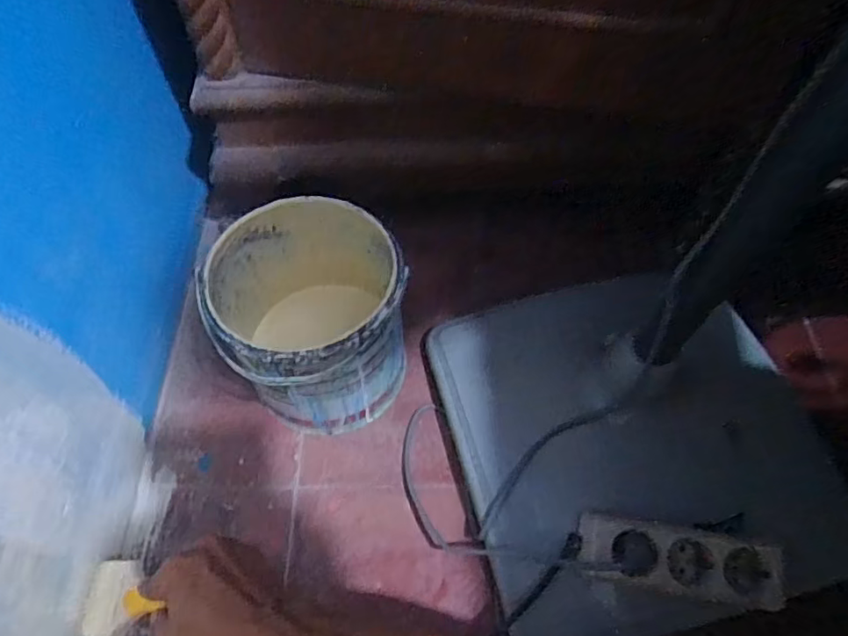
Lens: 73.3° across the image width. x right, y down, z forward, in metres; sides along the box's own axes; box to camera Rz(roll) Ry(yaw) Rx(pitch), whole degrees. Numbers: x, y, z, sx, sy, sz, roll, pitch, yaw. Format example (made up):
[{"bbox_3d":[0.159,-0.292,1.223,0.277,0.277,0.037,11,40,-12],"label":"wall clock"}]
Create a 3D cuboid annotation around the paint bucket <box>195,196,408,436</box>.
[{"bbox_3d":[-0.110,0.008,0.596,0.174,0.194,0.184,0,58,1],"label":"paint bucket"}]

